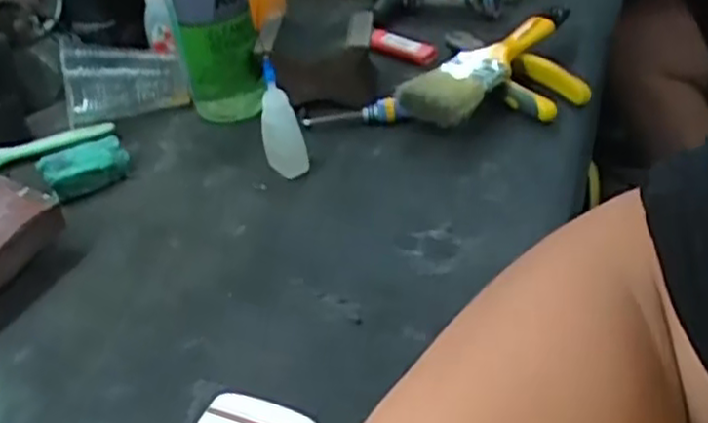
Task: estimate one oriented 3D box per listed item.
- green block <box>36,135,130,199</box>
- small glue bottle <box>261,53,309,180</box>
[{"bbox_3d":[-0.197,-0.031,0.537,0.059,0.028,0.032,-22,41,-18],"label":"green block"},{"bbox_3d":[-0.052,-0.066,0.515,0.019,0.088,0.026,-31,45,-28],"label":"small glue bottle"}]

